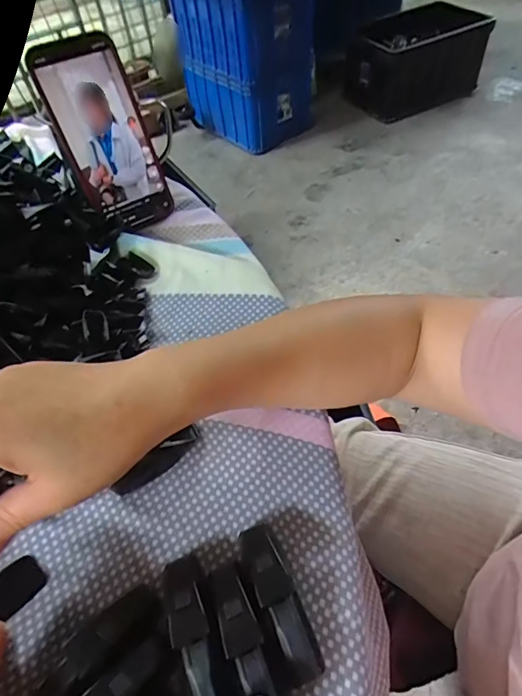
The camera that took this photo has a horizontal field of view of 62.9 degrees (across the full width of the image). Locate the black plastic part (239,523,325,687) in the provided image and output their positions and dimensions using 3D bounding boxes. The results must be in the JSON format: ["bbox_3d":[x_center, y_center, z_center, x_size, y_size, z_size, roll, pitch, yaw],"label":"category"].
[{"bbox_3d":[0.009,0.126,0.215,0.019,0.022,0.070,-24,54,-13],"label":"black plastic part"}]

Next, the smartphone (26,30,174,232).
[{"bbox_3d":[-0.139,-0.191,0.389,0.074,0.158,0.011,-28,31,-17],"label":"smartphone"}]

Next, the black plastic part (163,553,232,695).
[{"bbox_3d":[-0.032,0.138,0.209,0.018,0.025,0.070,-20,53,-9],"label":"black plastic part"}]

